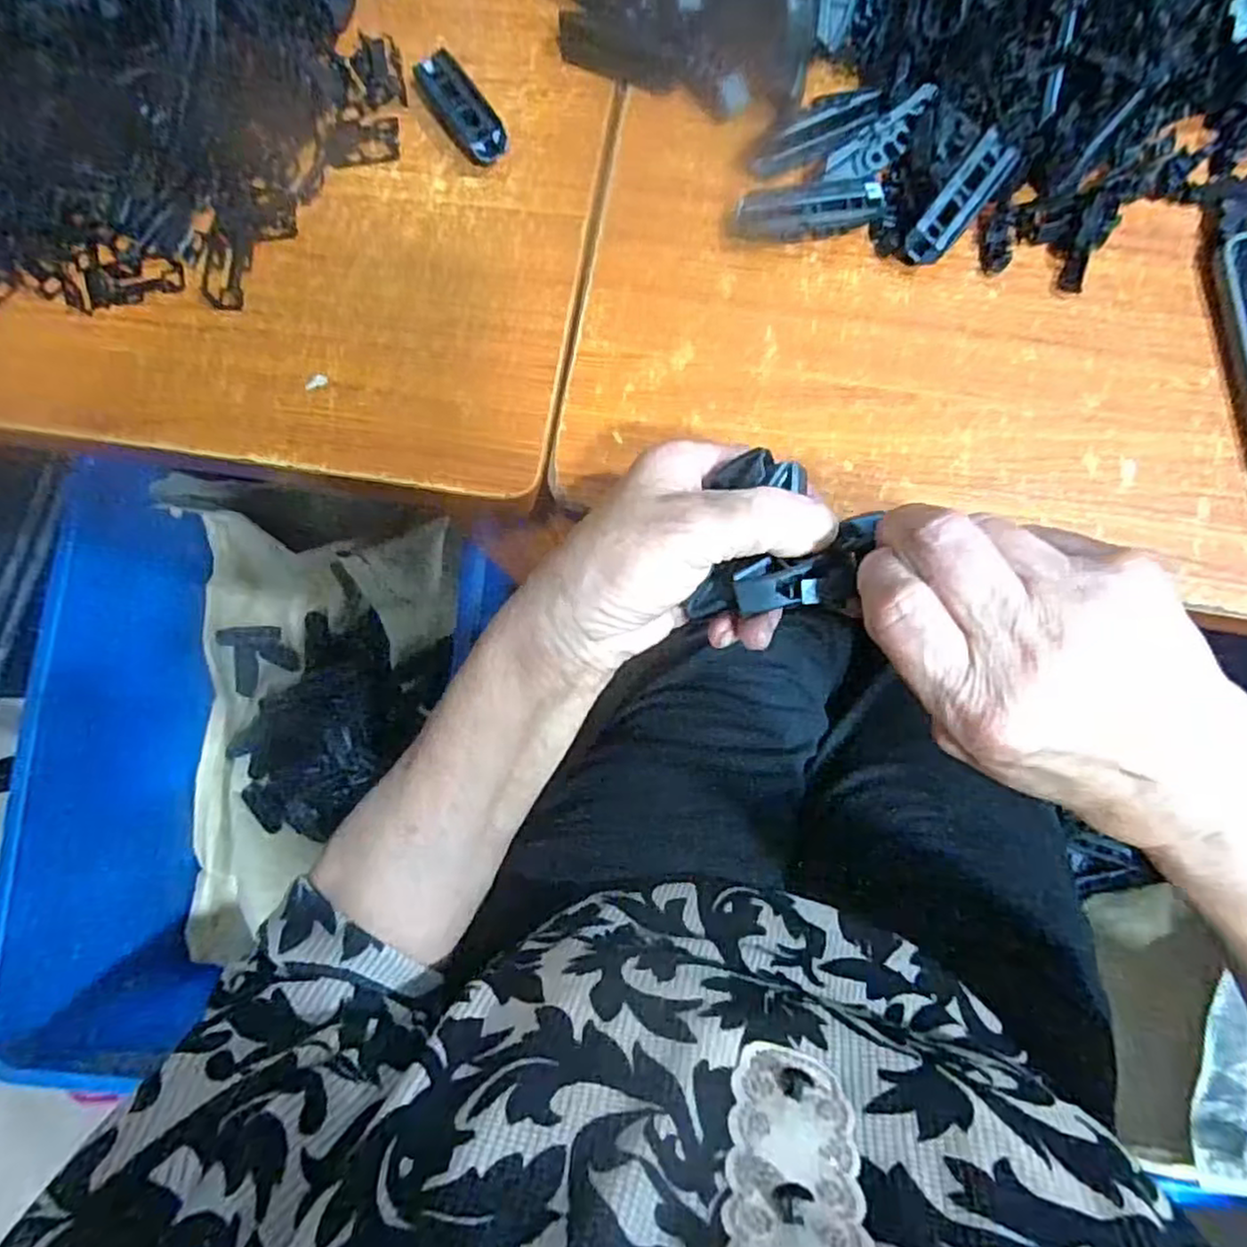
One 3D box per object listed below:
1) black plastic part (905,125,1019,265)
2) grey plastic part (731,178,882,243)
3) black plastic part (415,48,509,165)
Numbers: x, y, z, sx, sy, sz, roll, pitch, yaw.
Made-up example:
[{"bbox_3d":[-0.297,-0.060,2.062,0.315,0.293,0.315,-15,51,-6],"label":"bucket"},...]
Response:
[{"bbox_3d":[0.165,-0.207,0.343,0.019,0.013,0.070,38,86,8],"label":"black plastic part"},{"bbox_3d":[0.093,-0.208,0.354,0.073,0.010,0.024,-3,81,3],"label":"grey plastic part"},{"bbox_3d":[-0.086,-0.271,0.369,0.024,0.018,0.074,-33,81,-2],"label":"black plastic part"}]

